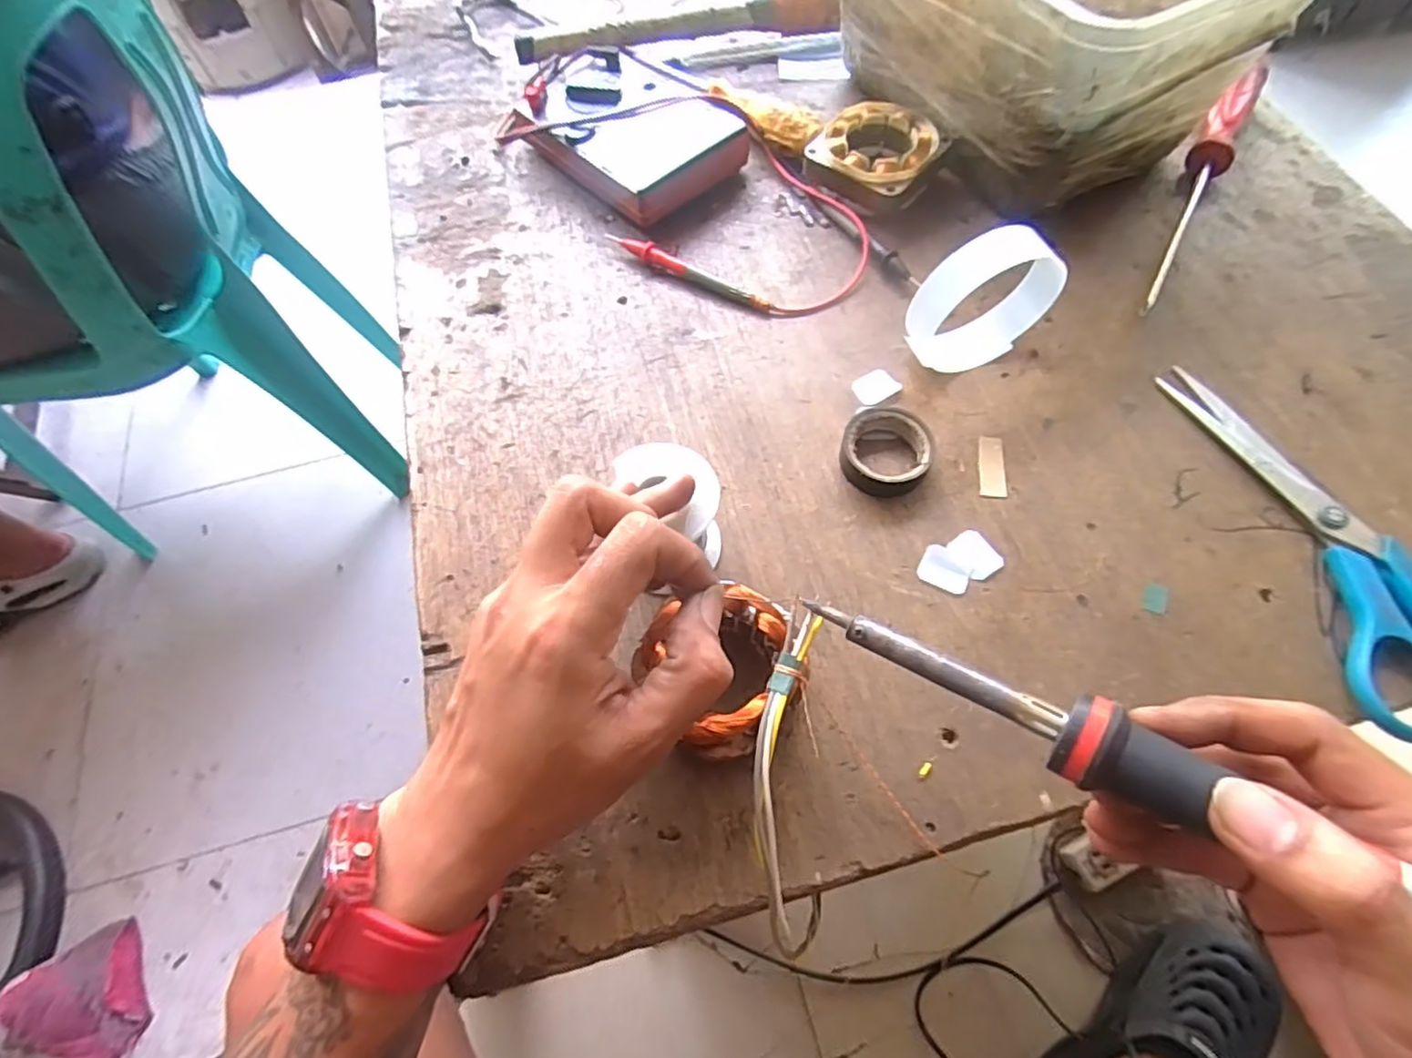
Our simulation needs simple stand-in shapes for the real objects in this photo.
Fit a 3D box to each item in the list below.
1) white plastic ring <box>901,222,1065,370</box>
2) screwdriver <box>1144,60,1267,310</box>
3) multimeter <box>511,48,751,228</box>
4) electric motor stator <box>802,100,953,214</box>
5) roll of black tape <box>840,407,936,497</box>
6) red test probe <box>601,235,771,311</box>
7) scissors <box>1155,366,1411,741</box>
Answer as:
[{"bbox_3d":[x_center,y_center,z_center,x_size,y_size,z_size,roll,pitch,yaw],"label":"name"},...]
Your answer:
[{"bbox_3d":[0.151,-0.124,0.357,0.078,0.066,0.031,-24,64,-9],"label":"white plastic ring"},{"bbox_3d":[0.321,-0.230,0.427,0.025,0.025,0.217,28,74,16],"label":"screwdriver"},{"bbox_3d":[-0.056,-0.283,0.459,0.114,0.037,0.162,-42,69,-17],"label":"multimeter"},{"bbox_3d":[0.115,-0.249,0.437,0.074,0.026,0.071,34,69,18],"label":"electric motor stator"},{"bbox_3d":[0.097,-0.041,0.353,0.047,0.017,0.046,-1,63,2],"label":"roll of black tape"},{"bbox_3d":[-0.014,-0.167,0.419,0.124,0.012,0.011,26,67,15],"label":"red test probe"},{"bbox_3d":[0.313,0.007,0.316,0.077,0.017,0.226,-8,63,-1],"label":"scissors"}]

